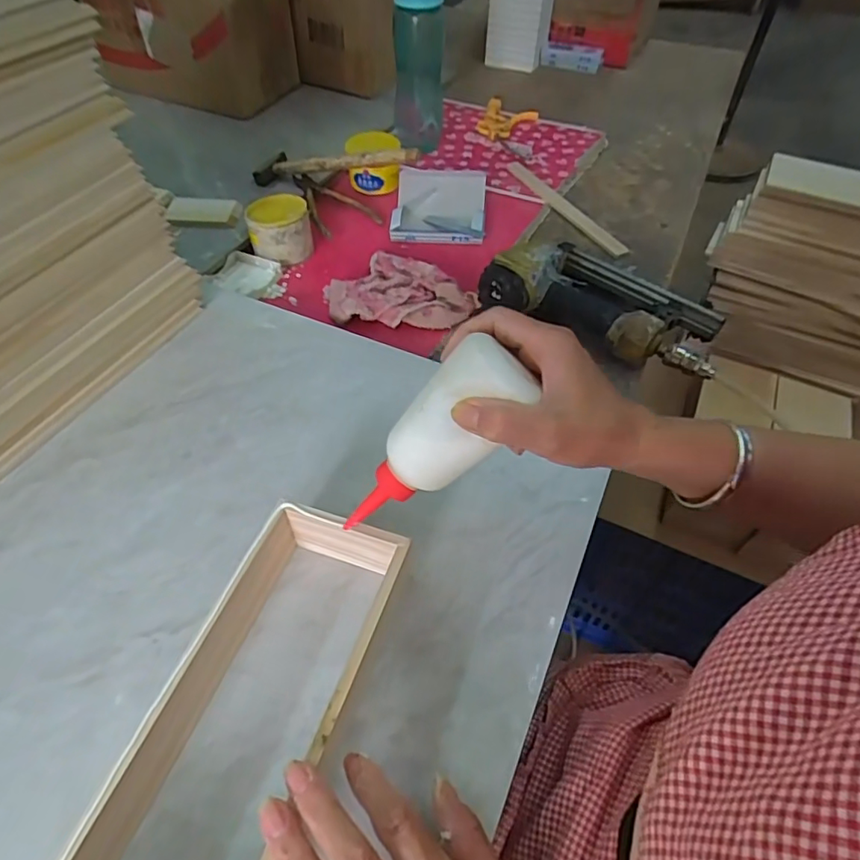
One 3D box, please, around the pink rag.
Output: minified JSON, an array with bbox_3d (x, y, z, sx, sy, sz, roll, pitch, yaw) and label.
[{"bbox_3d":[-0.034,-0.165,0.645,0.178,0.035,0.115,2,50,0],"label":"pink rag"}]

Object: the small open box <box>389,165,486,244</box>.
[{"bbox_3d":[0.013,-0.313,0.757,0.126,0.039,0.136,7,50,4],"label":"small open box"}]

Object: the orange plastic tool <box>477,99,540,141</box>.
[{"bbox_3d":[0.137,-0.546,0.968,0.097,0.025,0.132,11,50,8],"label":"orange plastic tool"}]

